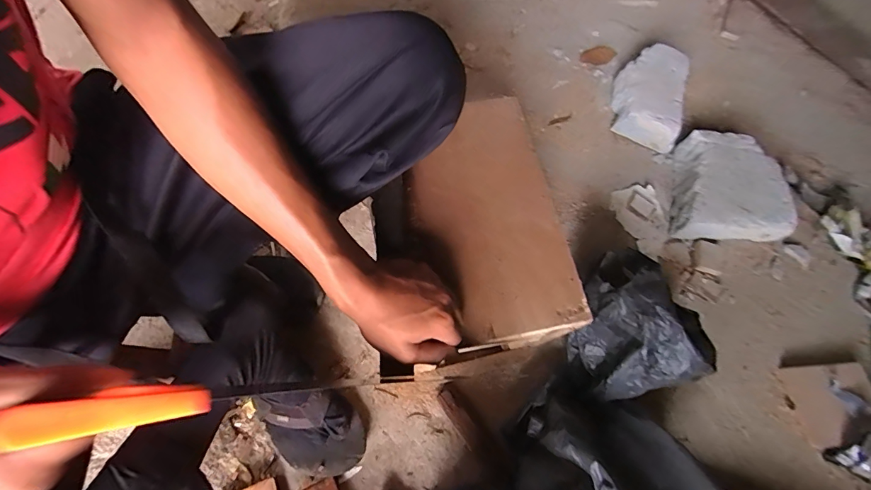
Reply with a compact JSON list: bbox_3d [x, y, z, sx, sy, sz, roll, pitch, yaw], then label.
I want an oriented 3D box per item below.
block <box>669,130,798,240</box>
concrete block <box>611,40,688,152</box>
[{"bbox_3d":[0.533,-0.101,0.741,0.185,0.066,0.209,12,69,3],"label":"block"},{"bbox_3d":[0.421,-0.298,0.818,0.123,0.068,0.212,15,69,5],"label":"concrete block"}]

